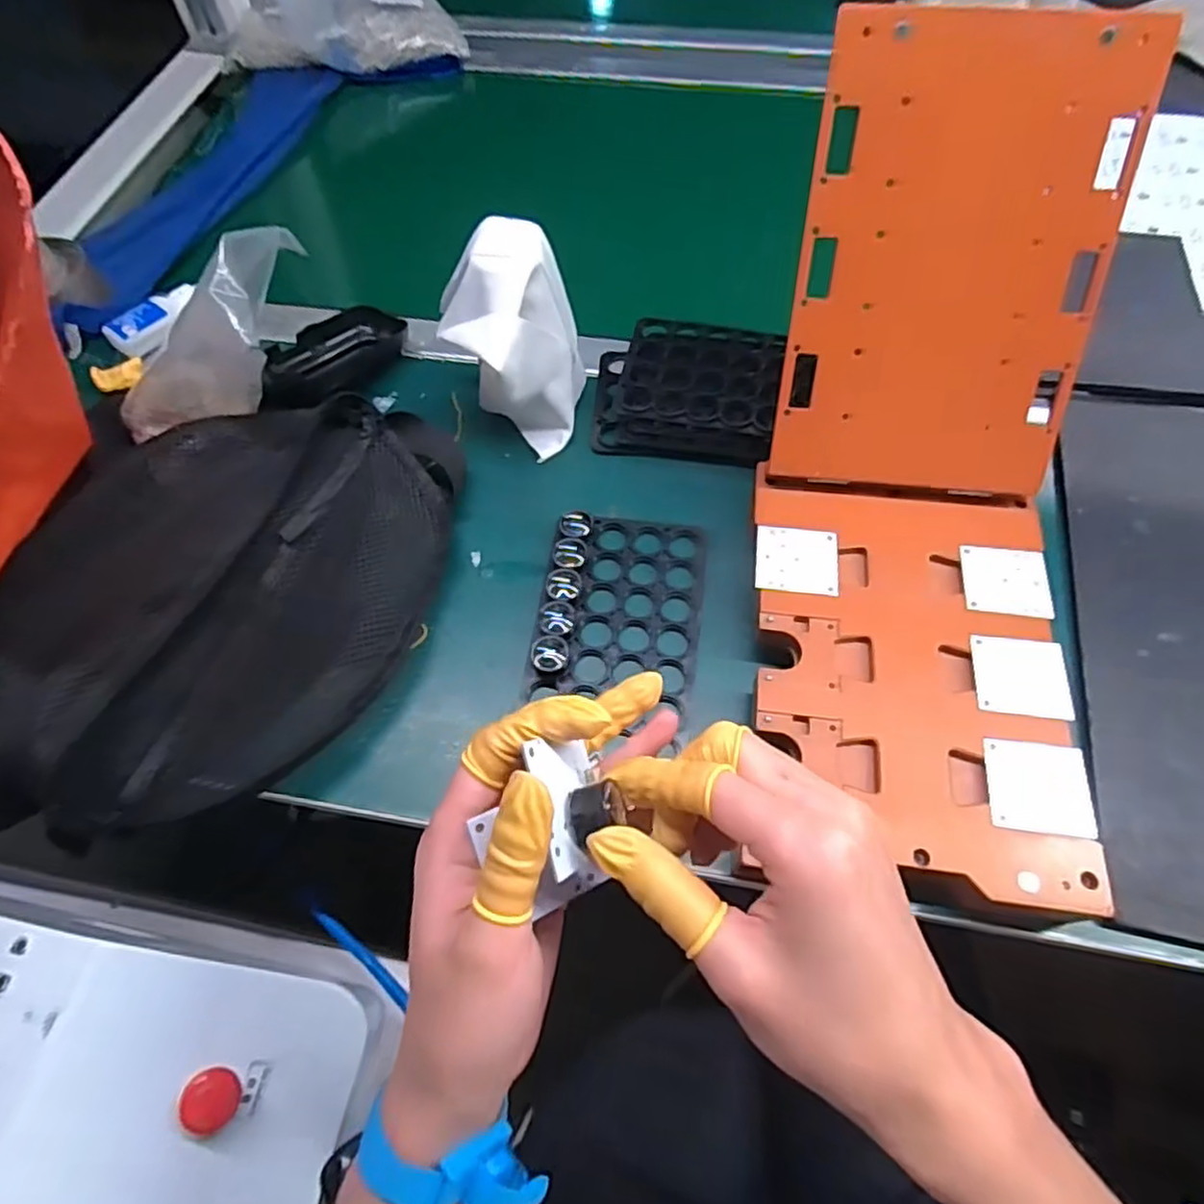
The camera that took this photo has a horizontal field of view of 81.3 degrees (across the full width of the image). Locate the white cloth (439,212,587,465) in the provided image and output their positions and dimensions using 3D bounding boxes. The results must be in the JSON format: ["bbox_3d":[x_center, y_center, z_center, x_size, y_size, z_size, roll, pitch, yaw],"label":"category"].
[{"bbox_3d":[-0.059,-0.171,0.470,0.089,0.116,0.092,-2,62,2],"label":"white cloth"}]

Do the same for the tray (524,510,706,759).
[{"bbox_3d":[0.012,0.007,0.429,0.096,0.020,0.144,7,63,7],"label":"tray"}]

